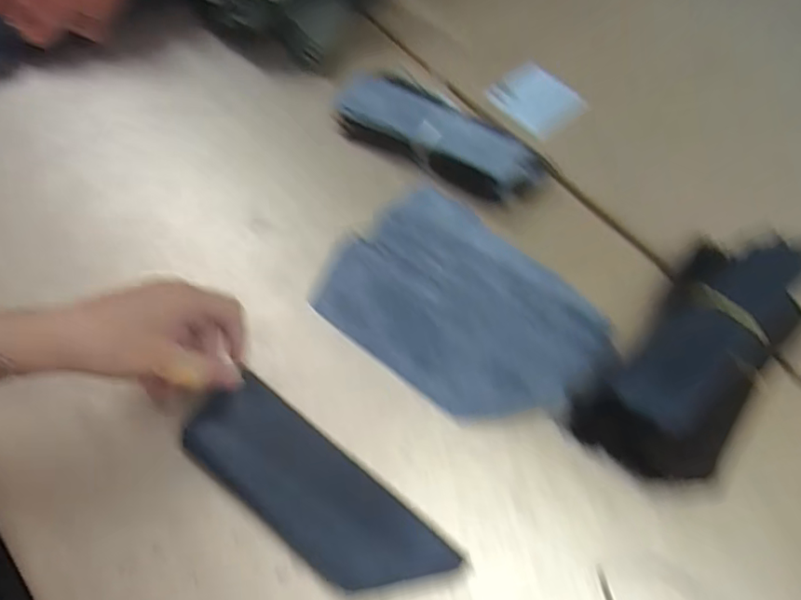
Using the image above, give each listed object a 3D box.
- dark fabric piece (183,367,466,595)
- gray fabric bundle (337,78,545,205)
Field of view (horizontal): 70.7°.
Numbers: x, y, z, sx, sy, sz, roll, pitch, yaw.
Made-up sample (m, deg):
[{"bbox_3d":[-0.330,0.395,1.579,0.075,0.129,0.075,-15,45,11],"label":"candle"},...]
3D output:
[{"bbox_3d":[-0.057,0.130,0.378,0.191,0.019,0.069,34,82,11],"label":"dark fabric piece"},{"bbox_3d":[0.036,-0.155,0.538,0.215,0.044,0.067,27,61,10],"label":"gray fabric bundle"}]

